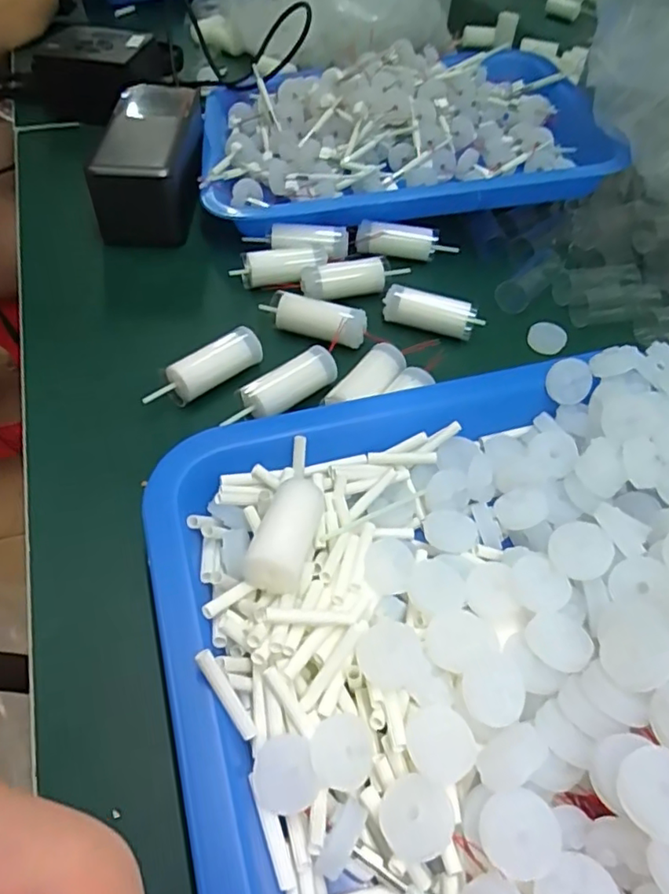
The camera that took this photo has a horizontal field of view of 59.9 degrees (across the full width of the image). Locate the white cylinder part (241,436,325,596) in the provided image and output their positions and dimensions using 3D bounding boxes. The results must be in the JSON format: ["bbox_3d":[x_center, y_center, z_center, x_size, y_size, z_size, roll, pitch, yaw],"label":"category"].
[{"bbox_3d":[-0.014,0.021,0.218,0.020,0.020,0.067,13,52,7],"label":"white cylinder part"}]

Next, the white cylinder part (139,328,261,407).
[{"bbox_3d":[-0.065,-0.039,0.296,0.065,0.016,0.014,-36,61,-27],"label":"white cylinder part"}]

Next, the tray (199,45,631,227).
[{"bbox_3d":[0.044,-0.236,0.427,0.279,0.048,0.202,-5,52,-8],"label":"tray"}]

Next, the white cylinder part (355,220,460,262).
[{"bbox_3d":[0.047,-0.137,0.383,0.065,0.021,0.017,0,51,-3],"label":"white cylinder part"}]

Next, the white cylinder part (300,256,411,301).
[{"bbox_3d":[0.013,-0.105,0.357,0.070,0.015,0.016,-15,54,-15],"label":"white cylinder part"}]

